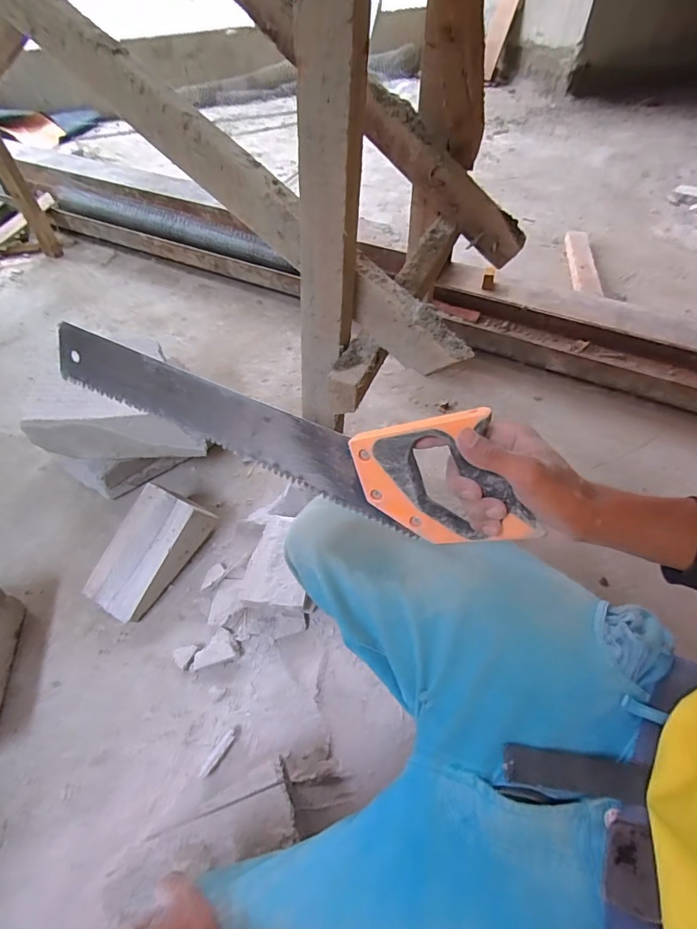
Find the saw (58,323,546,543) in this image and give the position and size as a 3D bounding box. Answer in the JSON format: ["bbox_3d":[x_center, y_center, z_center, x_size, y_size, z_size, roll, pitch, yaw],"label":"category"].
[{"bbox_3d":[-0.088,-0.051,0.450,0.497,0.120,0.026,20,32,17],"label":"saw"}]

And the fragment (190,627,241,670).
[{"bbox_3d":[-0.204,0.281,0.693,0.066,0.013,0.052,-27,56,-18],"label":"fragment"}]

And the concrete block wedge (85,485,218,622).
[{"bbox_3d":[-0.327,0.143,0.768,0.112,0.079,0.206,29,82,13],"label":"concrete block wedge"}]

